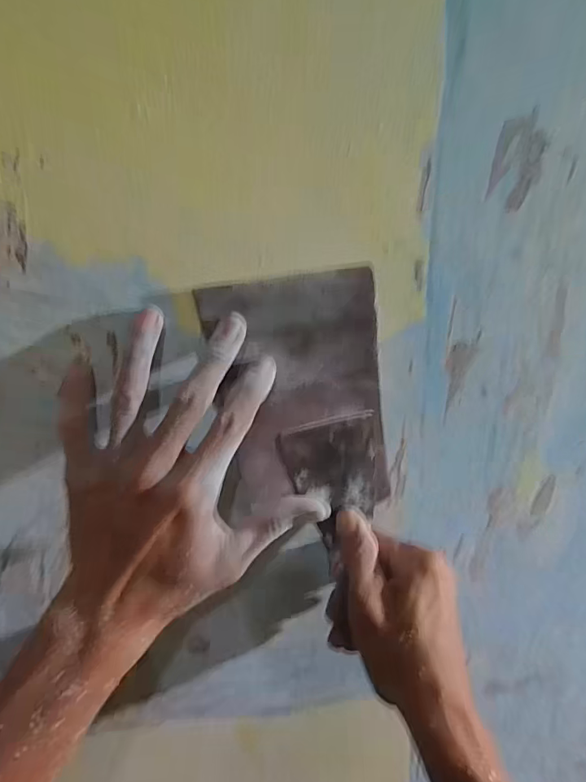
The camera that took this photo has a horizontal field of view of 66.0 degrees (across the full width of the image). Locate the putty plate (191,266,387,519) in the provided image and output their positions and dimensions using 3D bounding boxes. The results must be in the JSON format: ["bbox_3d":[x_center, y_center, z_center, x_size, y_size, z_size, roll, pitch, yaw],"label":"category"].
[{"bbox_3d":[0.006,0.003,0.279,0.106,0.146,0.013,-5,24,-5],"label":"putty plate"}]

